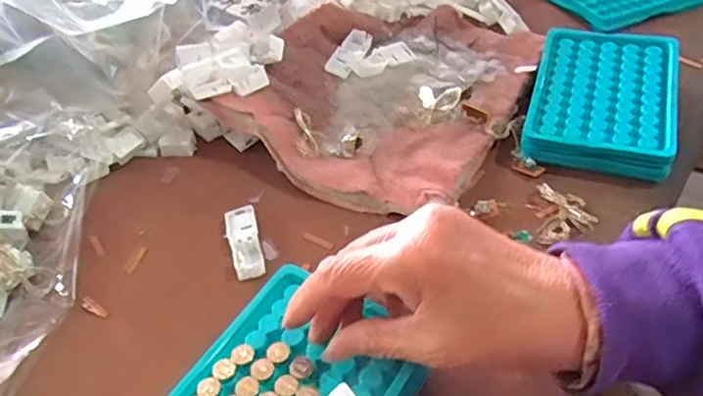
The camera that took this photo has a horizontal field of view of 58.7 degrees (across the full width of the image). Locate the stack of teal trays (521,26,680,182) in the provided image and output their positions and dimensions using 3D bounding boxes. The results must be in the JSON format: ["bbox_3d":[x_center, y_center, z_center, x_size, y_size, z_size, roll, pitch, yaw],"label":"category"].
[{"bbox_3d":[0.181,-0.072,0.452,0.094,0.031,0.129,12,48,17],"label":"stack of teal trays"}]

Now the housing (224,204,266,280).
[{"bbox_3d":[-0.069,0.028,0.405,0.019,0.008,0.058,-13,46,-7],"label":"housing"}]

